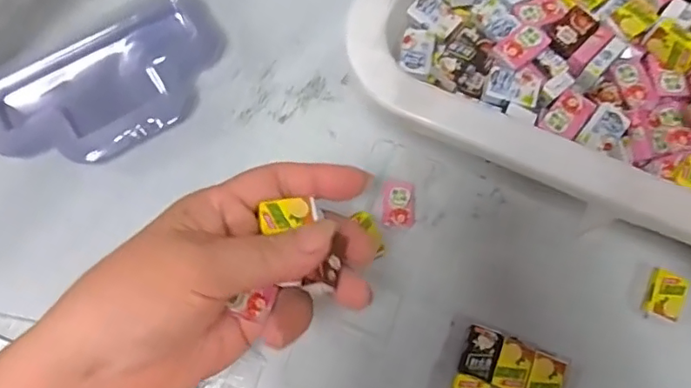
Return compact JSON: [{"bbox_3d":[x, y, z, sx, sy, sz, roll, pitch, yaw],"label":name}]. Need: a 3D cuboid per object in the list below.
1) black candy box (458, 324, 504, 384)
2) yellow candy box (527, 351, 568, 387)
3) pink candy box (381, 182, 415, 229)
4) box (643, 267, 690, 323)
[{"bbox_3d":[0.069,0.082,0.282,0.017,0.009,0.026,21,74,5],"label":"black candy box"},{"bbox_3d":[0.100,0.095,0.276,0.016,0.009,0.025,19,74,5],"label":"yellow candy box"},{"bbox_3d":[0.030,0.006,0.305,0.017,0.009,0.026,5,73,1],"label":"pink candy box"},{"bbox_3d":[0.171,0.054,0.289,0.020,0.007,0.025,25,75,7],"label":"box"}]

